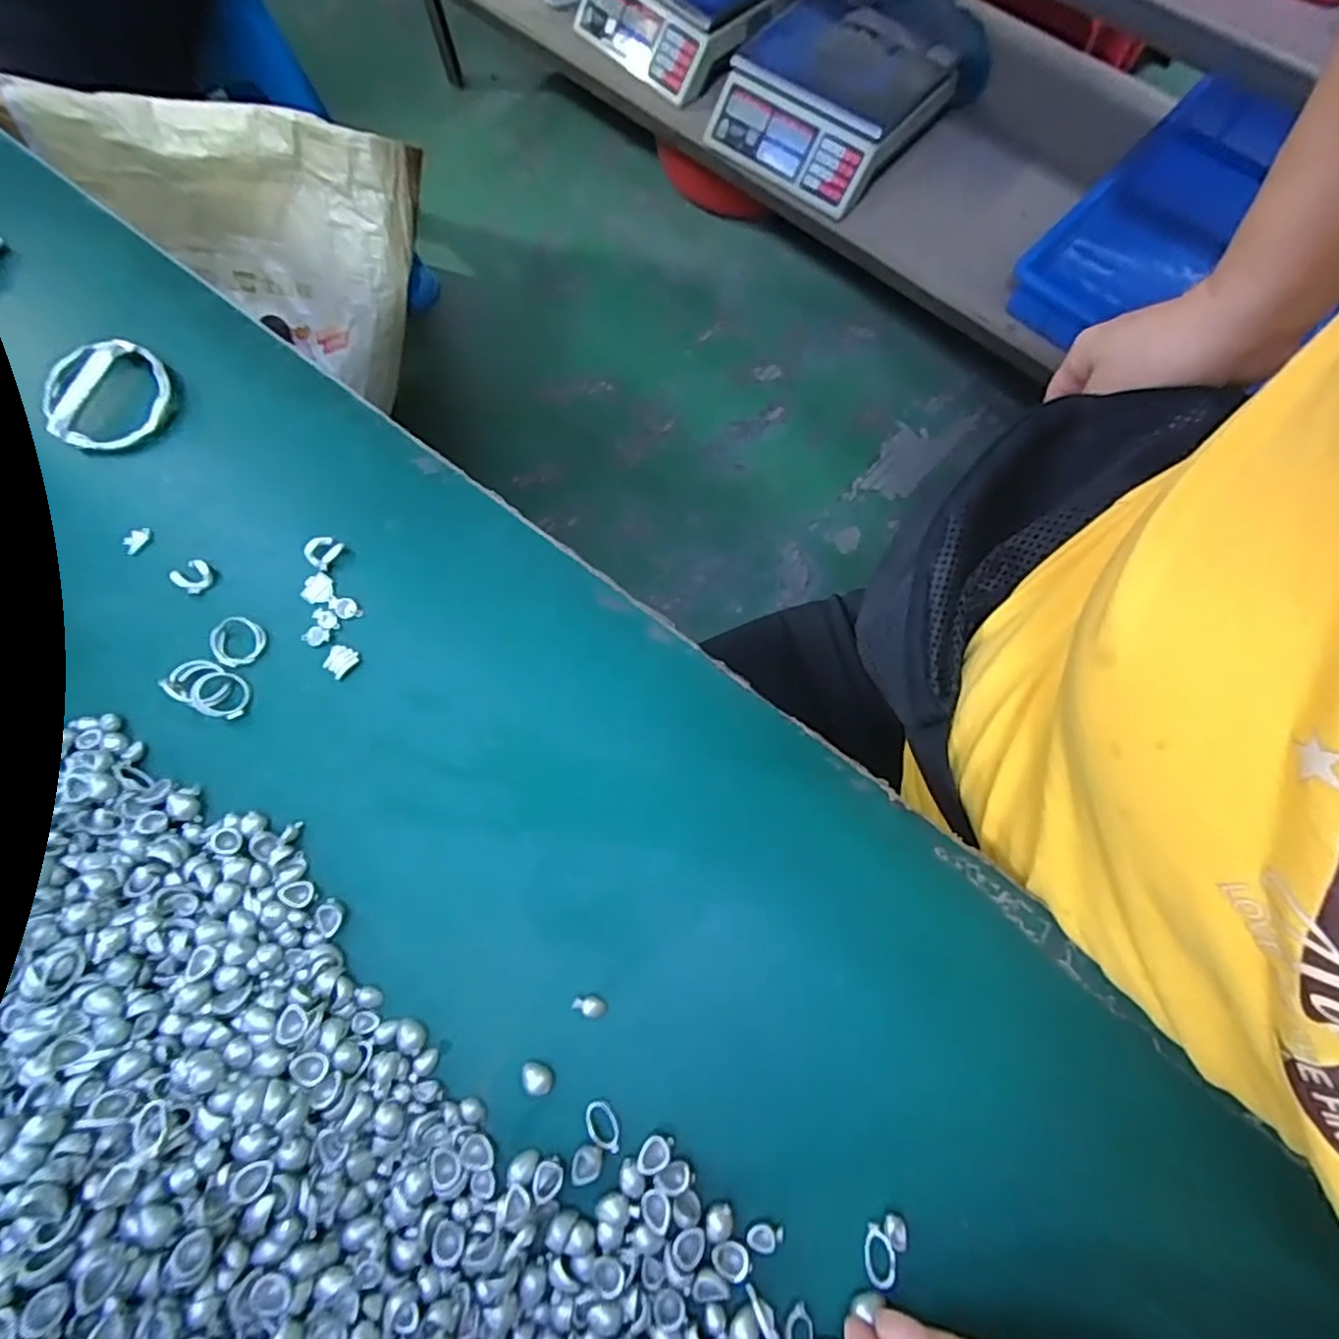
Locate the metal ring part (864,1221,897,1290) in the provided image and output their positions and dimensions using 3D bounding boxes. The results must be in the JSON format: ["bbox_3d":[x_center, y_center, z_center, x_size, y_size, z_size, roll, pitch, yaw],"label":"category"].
[{"bbox_3d":[0.072,0.201,0.219,0.010,0.004,0.017,6,74,3],"label":"metal ring part"}]

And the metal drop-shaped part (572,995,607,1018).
[{"bbox_3d":[-0.030,0.128,0.243,0.013,0.004,0.007,0,74,1],"label":"metal drop-shaped part"}]

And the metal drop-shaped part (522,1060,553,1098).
[{"bbox_3d":[-0.049,0.150,0.235,0.012,0.007,0.009,8,74,3],"label":"metal drop-shaped part"}]

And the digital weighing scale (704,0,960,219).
[{"bbox_3d":[0.247,-0.893,1.007,0.287,0.100,0.287,43,79,12],"label":"digital weighing scale"}]

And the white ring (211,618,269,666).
[{"bbox_3d":[-0.192,-0.013,0.285,0.022,0.006,0.022,0,74,1],"label":"white ring"}]

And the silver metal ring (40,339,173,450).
[{"bbox_3d":[-0.283,-0.138,0.323,0.059,0.012,0.064,0,74,1],"label":"silver metal ring"}]

